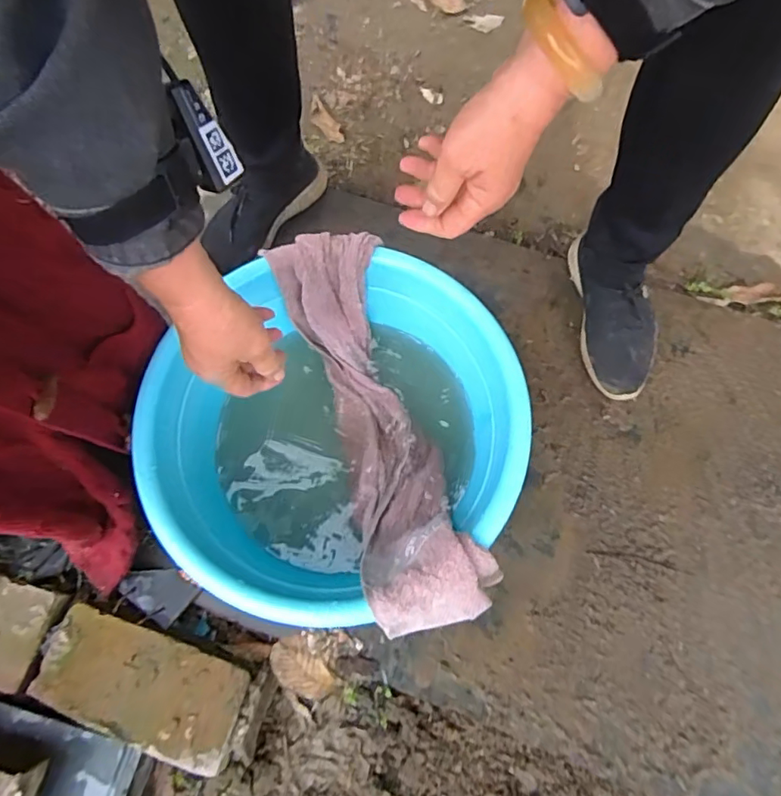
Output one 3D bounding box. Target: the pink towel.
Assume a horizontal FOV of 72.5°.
[{"bbox_3d":[-0.018,0.032,0.608,0.115,0.142,0.427,-18,72,-2],"label":"pink towel"}]

